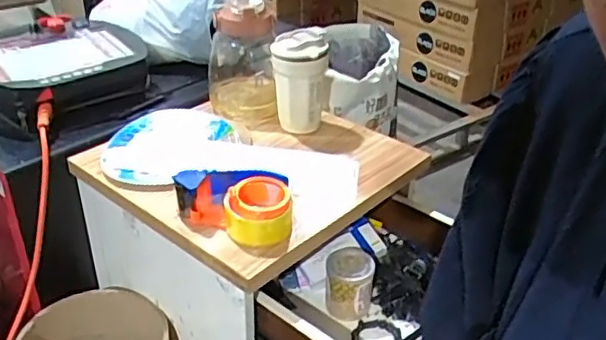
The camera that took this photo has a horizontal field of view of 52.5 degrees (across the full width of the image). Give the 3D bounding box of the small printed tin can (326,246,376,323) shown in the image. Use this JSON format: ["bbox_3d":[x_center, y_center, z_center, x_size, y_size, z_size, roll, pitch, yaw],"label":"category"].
[{"bbox_3d":[0.066,0.162,0.871,0.065,0.090,0.068,1,31,-1],"label":"small printed tin can"}]

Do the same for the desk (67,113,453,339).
[{"bbox_3d":[-0.010,0.231,1.020,0.577,0.508,0.398,25,38,33],"label":"desk"}]

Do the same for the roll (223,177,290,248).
[{"bbox_3d":[-0.057,0.052,0.783,0.083,0.052,0.081,-1,32,-4],"label":"roll"}]

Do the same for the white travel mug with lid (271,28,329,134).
[{"bbox_3d":[-0.006,-0.146,1.009,0.086,0.154,0.081,0,32,-3],"label":"white travel mug with lid"}]

